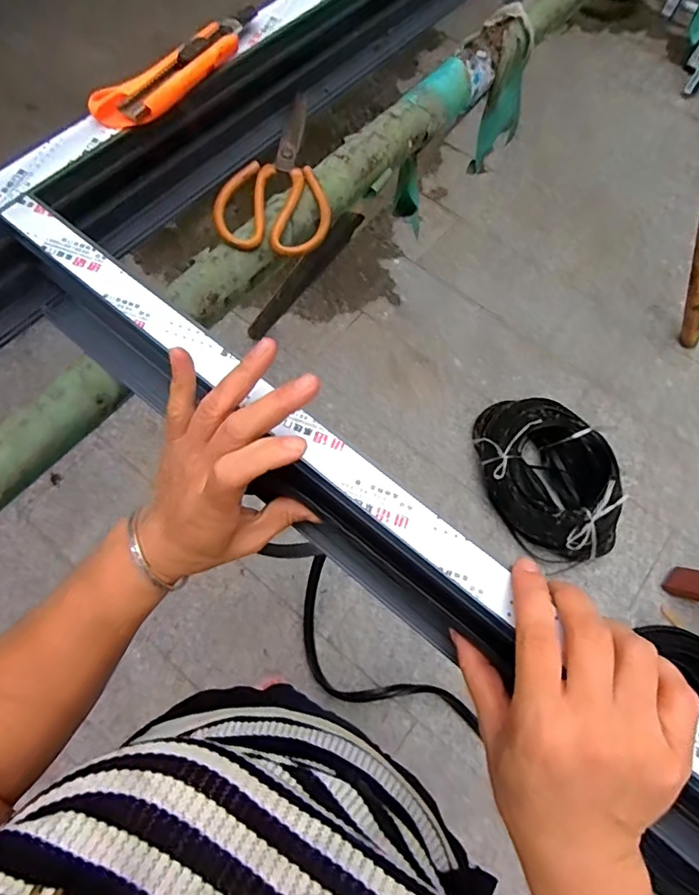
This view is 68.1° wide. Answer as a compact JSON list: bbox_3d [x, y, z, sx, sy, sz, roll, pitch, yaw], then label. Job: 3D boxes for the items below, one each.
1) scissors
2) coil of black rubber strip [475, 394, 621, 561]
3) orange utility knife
[{"bbox_3d":[-0.058,-0.258,0.488,0.098,0.015,0.185,12,68,2],"label":"scissors"},{"bbox_3d":[0.558,0.074,1.471,0.326,0.143,0.488,-7,68,-6],"label":"coil of black rubber strip"},{"bbox_3d":[-0.133,-0.315,0.424,0.033,0.018,0.176,35,70,11],"label":"orange utility knife"}]

